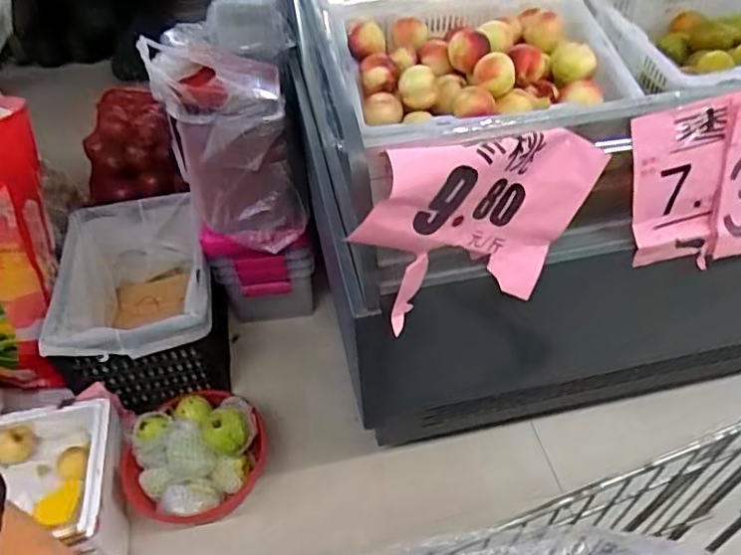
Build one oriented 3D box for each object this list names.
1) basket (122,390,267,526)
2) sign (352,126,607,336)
[{"bbox_3d":[-0.384,0.395,1.280,0.257,0.159,0.274,-2,45,2],"label":"basket"},{"bbox_3d":[0.130,-0.064,0.682,0.316,0.213,0.062,-17,46,-12],"label":"sign"}]

